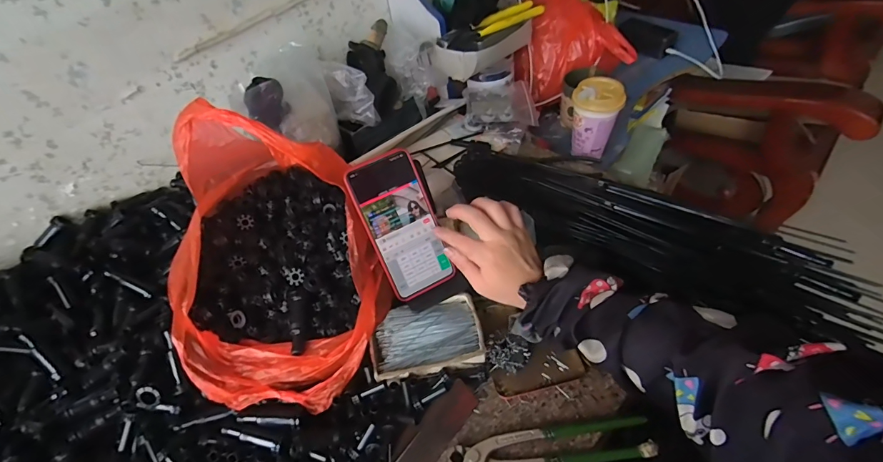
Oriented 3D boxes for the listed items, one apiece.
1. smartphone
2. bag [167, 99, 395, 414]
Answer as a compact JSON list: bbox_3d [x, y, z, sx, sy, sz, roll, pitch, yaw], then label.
[{"bbox_3d":[-0.044,-0.004,0.456,0.077,0.162,0.006,-26,16,-13],"label":"smartphone"},{"bbox_3d":[-0.185,0.022,0.427,0.206,0.206,0.278,-22,53,-15],"label":"bag"}]

